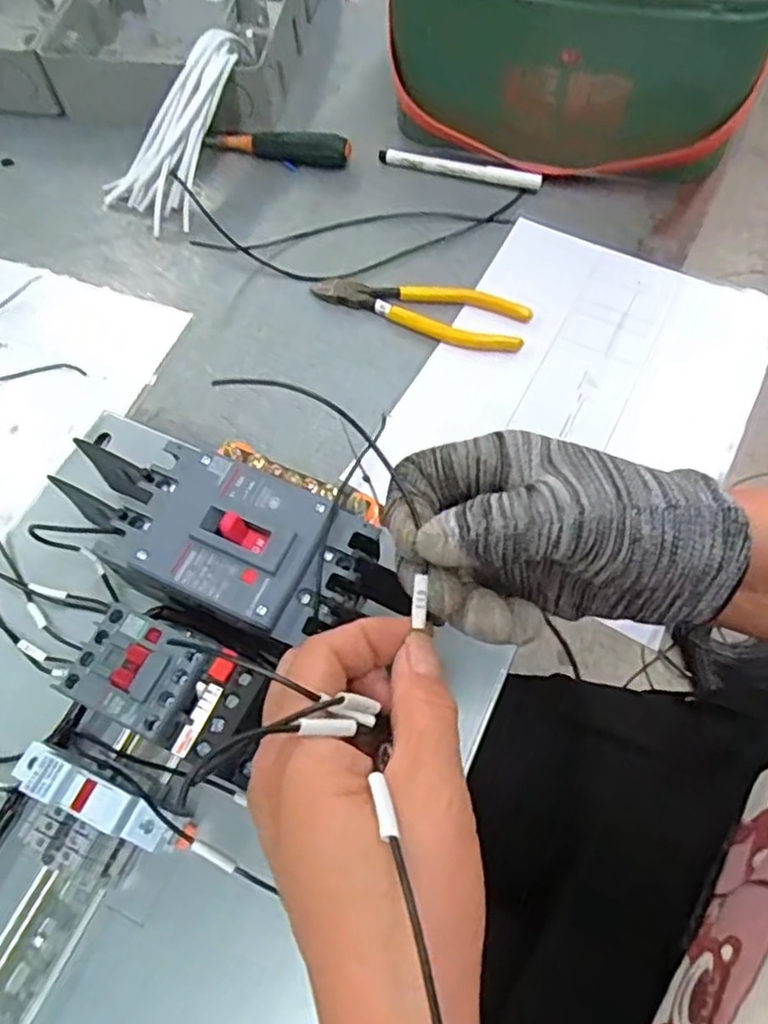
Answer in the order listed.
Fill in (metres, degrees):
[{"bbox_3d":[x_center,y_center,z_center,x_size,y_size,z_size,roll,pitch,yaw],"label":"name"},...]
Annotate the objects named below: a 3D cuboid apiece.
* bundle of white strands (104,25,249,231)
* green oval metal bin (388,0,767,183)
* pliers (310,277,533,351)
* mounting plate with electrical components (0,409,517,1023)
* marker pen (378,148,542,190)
[{"bbox_3d":[-0.171,-0.330,0.569,0.088,0.047,0.194,22,85,10],"label":"bundle of white strands"},{"bbox_3d":[0.175,-0.430,0.572,0.285,0.137,0.254,16,65,7],"label":"green oval metal bin"},{"bbox_3d":[0.028,-0.157,0.508,0.160,0.012,0.048,19,65,9],"label":"pliers"},{"bbox_3d":[-0.121,0.106,0.326,0.301,0.097,0.321,22,66,10],"label":"mounting plate with electrical components"},{"bbox_3d":[0.064,-0.295,0.574,0.140,0.012,0.014,14,64,6],"label":"marker pen"}]

